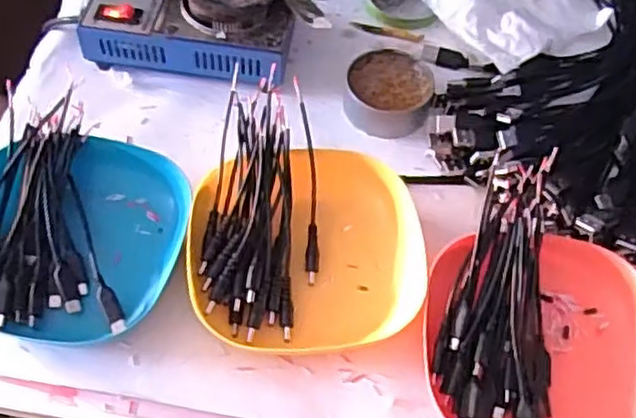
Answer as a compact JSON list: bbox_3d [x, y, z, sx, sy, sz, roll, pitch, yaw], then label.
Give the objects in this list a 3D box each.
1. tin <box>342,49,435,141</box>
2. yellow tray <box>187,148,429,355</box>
[{"bbox_3d":[0.052,-0.086,0.515,0.062,0.022,0.066,7,57,1],"label":"tin"},{"bbox_3d":[-0.008,0.024,0.438,0.140,0.029,0.125,-9,58,-9],"label":"yellow tray"}]

